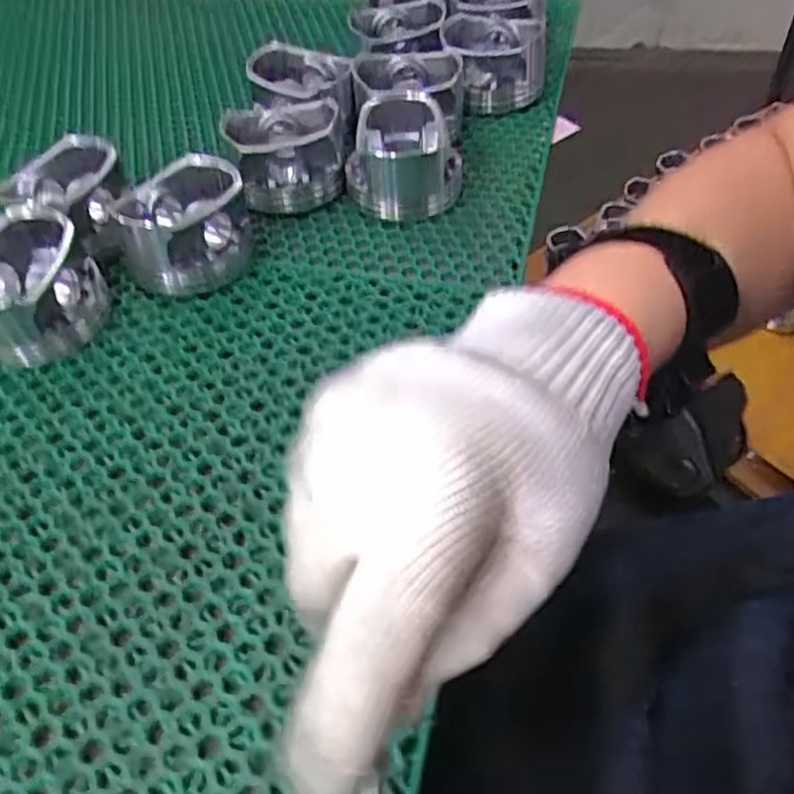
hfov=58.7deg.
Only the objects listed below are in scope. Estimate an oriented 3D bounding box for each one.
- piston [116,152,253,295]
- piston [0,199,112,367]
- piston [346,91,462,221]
[{"bbox_3d":[-0.124,-0.102,0.422,0.068,0.053,0.073,-10,50,-6],"label":"piston"},{"bbox_3d":[-0.203,-0.061,0.391,0.071,0.057,0.068,-22,53,-15],"label":"piston"},{"bbox_3d":[0.002,-0.156,0.462,0.070,0.055,0.076,-15,51,-9],"label":"piston"}]

